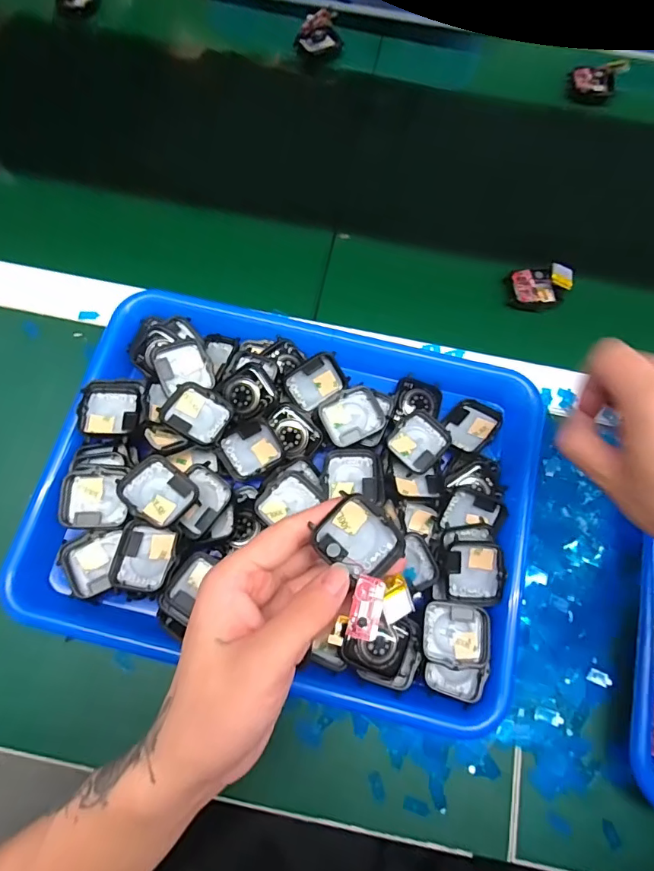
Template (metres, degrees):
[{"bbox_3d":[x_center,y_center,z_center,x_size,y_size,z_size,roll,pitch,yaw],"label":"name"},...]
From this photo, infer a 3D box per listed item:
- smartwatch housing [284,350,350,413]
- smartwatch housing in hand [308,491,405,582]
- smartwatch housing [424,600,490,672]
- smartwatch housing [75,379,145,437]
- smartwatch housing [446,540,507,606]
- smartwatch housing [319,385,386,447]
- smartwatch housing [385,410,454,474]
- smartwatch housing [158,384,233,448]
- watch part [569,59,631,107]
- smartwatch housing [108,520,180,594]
[{"bbox_3d":[-0.009,-0.041,0.342,0.043,0.007,0.033,-32,118,-2],"label":"smartwatch housing"},{"bbox_3d":[0.018,0.053,0.243,0.043,0.011,0.035,43,84,-7],"label":"smartwatch housing in hand"},{"bbox_3d":[0.083,0.127,0.294,0.041,0.009,0.037,8,74,1],"label":"smartwatch housing"},{"bbox_3d":[-0.150,-0.020,0.322,0.039,0.013,0.047,3,61,-18],"label":"smartwatch housing"},{"bbox_3d":[0.098,0.090,0.303,0.036,0.013,0.039,5,74,0],"label":"smartwatch housing"},{"bbox_3d":[0.018,-0.015,0.336,0.042,0.012,0.036,-27,76,-9],"label":"smartwatch housing"},{"bbox_3d":[0.067,0.005,0.336,0.037,0.008,0.041,42,77,10],"label":"smartwatch housing"},{"bbox_3d":[-0.090,-0.015,0.319,0.043,0.011,0.036,28,76,8],"label":"smartwatch housing"},{"bbox_3d":[0.277,-0.360,0.472,0.053,0.009,0.043,7,87,9],"label":"watch part"},{"bbox_3d":[-0.114,0.077,0.289,0.038,0.015,0.040,0,74,0],"label":"smartwatch housing"}]

